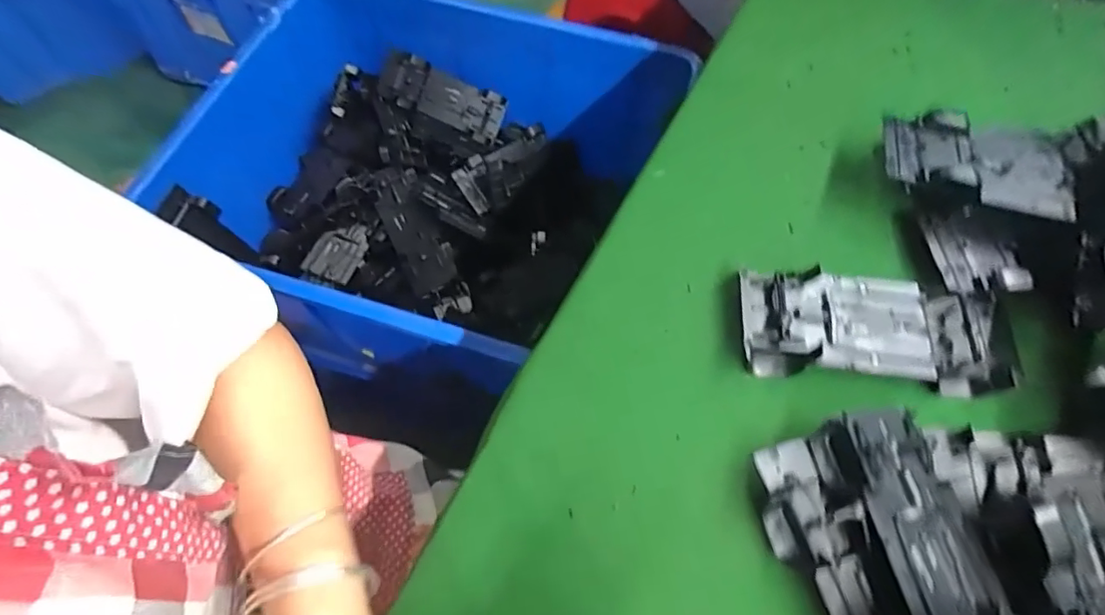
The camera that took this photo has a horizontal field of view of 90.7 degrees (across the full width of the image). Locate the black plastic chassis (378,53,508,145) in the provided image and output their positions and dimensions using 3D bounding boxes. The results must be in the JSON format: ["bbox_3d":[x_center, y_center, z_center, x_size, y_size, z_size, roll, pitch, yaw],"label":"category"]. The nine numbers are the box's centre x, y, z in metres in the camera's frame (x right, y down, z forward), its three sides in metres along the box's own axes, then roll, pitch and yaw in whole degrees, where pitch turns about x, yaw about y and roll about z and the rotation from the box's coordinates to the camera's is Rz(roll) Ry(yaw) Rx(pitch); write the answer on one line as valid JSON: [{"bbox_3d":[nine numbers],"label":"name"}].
[{"bbox_3d":[-0.175,-0.322,0.858,0.191,0.091,0.043,21,25,-10],"label":"black plastic chassis"}]

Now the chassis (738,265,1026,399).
[{"bbox_3d":[0.219,0.014,0.367,0.186,0.026,0.072,5,64,-1],"label":"chassis"}]

